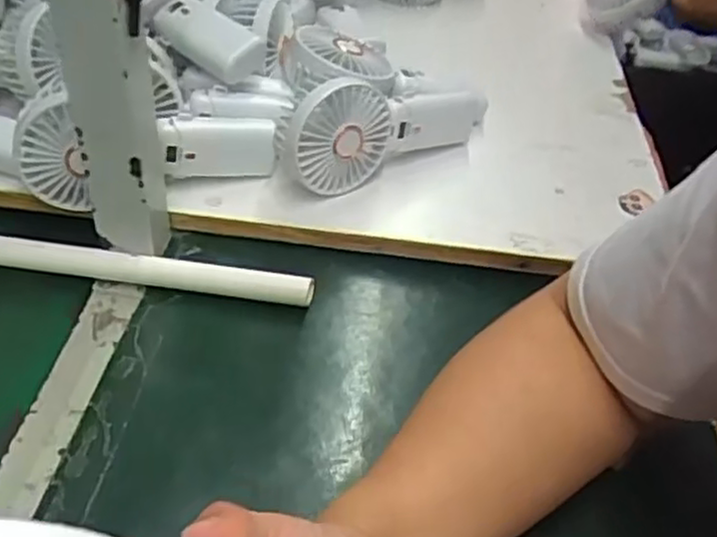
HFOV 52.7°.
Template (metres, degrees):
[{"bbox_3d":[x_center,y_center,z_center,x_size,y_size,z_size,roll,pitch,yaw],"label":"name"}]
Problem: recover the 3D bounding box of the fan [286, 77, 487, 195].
[{"bbox_3d":[0.027,-0.123,0.589,0.207,0.090,0.043,-22,48,-26],"label":"fan"}]

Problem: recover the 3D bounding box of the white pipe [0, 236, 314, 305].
[{"bbox_3d":[-0.325,-0.020,0.507,0.586,0.026,0.025,6,42,-1],"label":"white pipe"}]

